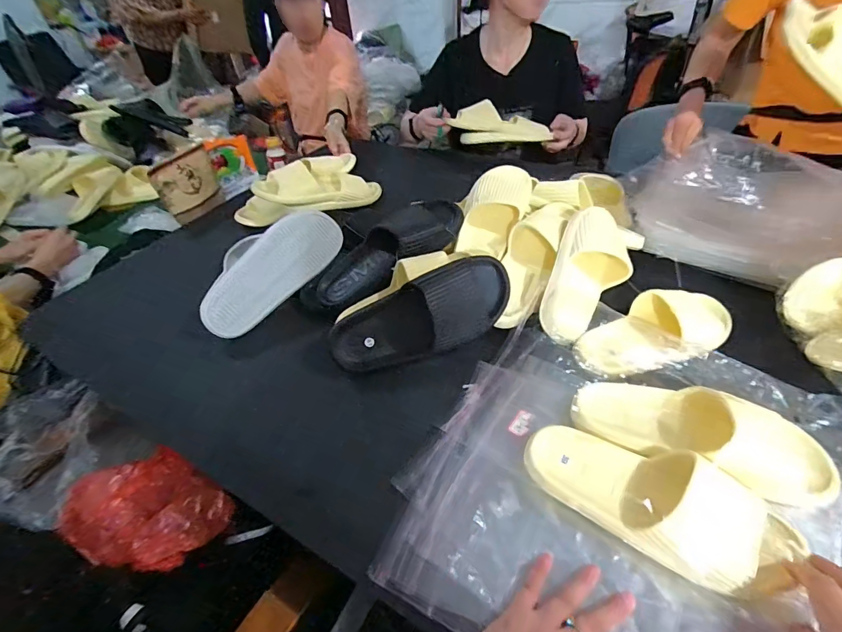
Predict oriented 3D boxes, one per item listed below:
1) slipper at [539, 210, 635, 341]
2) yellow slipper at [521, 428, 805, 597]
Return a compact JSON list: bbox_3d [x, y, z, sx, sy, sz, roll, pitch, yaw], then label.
[{"bbox_3d":[0.250,-0.068,0.611,0.101,0.070,0.241,21,68,27],"label":"slipper"},{"bbox_3d":[0.223,0.178,0.408,0.233,0.057,0.095,17,47,34],"label":"yellow slipper"}]

